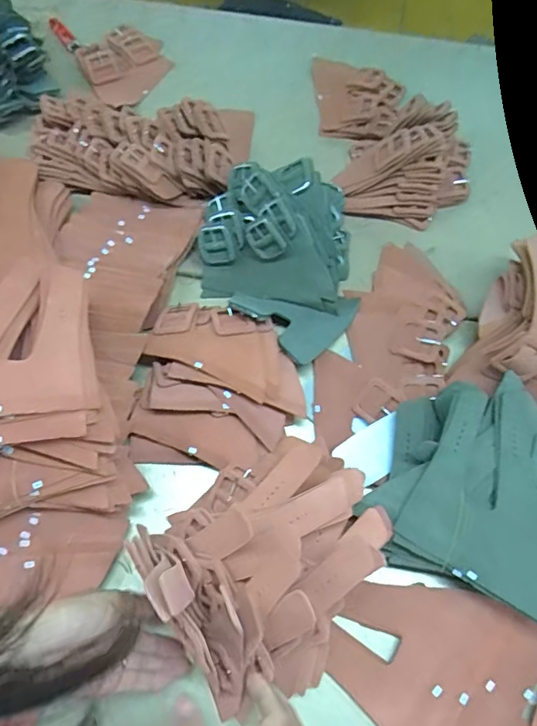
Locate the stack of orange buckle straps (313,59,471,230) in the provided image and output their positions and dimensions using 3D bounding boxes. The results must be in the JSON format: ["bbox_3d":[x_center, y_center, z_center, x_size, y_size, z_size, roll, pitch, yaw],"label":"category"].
[{"bbox_3d":[0.181,-0.337,0.691,0.192,0.073,0.292,-3,67,-2],"label":"stack of orange buckle straps"}]

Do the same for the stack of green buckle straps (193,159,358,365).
[{"bbox_3d":[0.012,-0.124,0.588,0.188,0.103,0.238,-4,67,-2],"label":"stack of green buckle straps"}]

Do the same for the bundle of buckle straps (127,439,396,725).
[{"bbox_3d":[0.009,0.174,0.448,0.203,0.105,0.191,1,64,-3],"label":"bundle of buckle straps"}]

